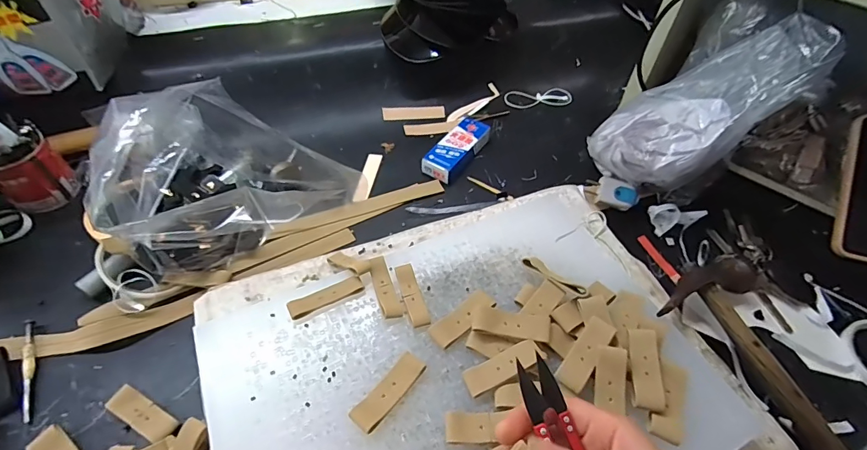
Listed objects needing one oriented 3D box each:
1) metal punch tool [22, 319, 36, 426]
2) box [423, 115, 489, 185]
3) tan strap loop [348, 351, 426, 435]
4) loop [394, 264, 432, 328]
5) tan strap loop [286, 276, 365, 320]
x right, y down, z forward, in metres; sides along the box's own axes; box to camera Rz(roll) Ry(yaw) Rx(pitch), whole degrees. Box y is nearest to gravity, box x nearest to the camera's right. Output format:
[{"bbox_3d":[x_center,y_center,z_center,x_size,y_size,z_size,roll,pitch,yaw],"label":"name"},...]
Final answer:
[{"bbox_3d":[-0.341,0.120,0.357,0.009,0.006,0.092,-22,57,-18],"label":"metal punch tool"},{"bbox_3d":[0.031,-0.098,0.545,0.044,0.025,0.107,30,57,19],"label":"box"},{"bbox_3d":[-0.032,0.122,0.311,0.021,0.009,0.061,34,57,23],"label":"tan strap loop"},{"bbox_3d":[-0.018,0.059,0.363,0.016,0.009,0.062,-13,53,-13],"label":"loop"},{"bbox_3d":[-0.090,0.061,0.359,0.063,0.007,0.015,-21,55,-18],"label":"tan strap loop"}]

